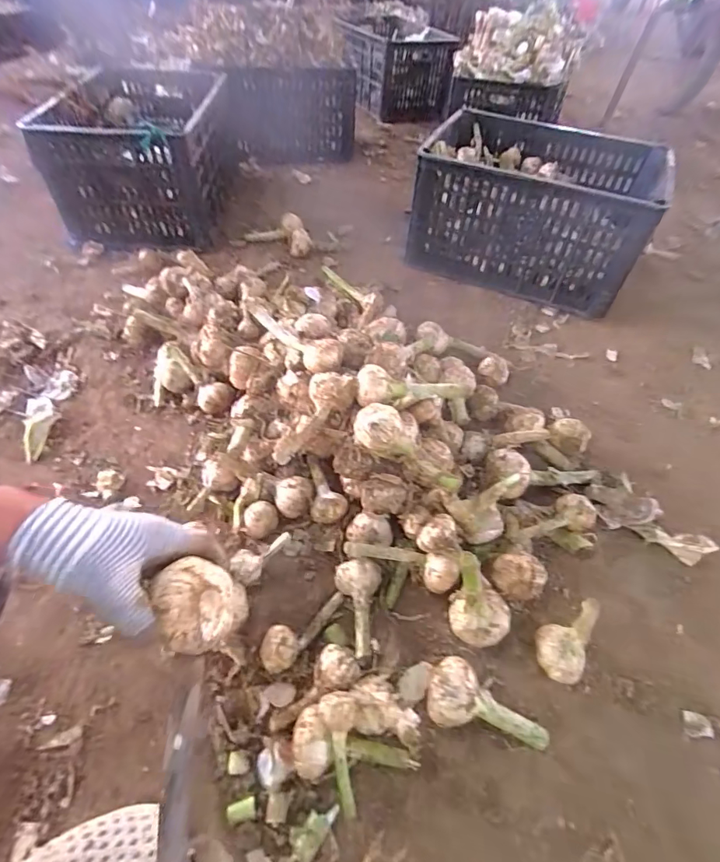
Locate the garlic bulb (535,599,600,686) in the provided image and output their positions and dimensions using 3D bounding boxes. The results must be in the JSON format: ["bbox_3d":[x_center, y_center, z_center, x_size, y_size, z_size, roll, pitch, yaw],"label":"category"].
[{"bbox_3d":[0.212,0.218,0.440,0.064,0.076,0.051,-20,55,-18],"label":"garlic bulb"}]

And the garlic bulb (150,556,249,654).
[{"bbox_3d":[-0.114,0.126,0.315,0.056,0.039,0.056,2,51,-2],"label":"garlic bulb"}]

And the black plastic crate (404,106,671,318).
[{"bbox_3d":[0.345,-0.450,0.893,0.414,0.226,0.264,21,53,13],"label":"black plastic crate"}]

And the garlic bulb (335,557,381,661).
[{"bbox_3d":[0.003,0.195,0.475,0.049,0.044,0.094,-6,52,-8],"label":"garlic bulb"}]

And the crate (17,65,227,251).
[{"bbox_3d":[-0.466,-0.628,0.976,0.290,0.219,0.483,-2,52,-5],"label":"crate"}]

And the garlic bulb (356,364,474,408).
[{"bbox_3d":[0.062,-0.046,0.519,0.131,0.048,0.046,-3,51,-8],"label":"garlic bulb"}]

